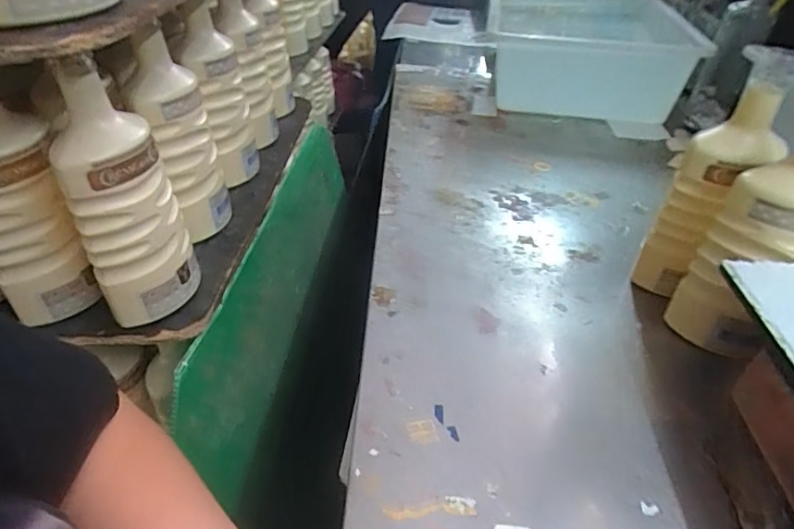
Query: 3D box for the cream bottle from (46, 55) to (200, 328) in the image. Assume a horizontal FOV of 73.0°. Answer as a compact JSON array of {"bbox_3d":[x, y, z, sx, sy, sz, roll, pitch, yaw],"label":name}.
[{"bbox_3d":[-0.230,-0.051,0.456,0.077,0.217,0.058,-12,40,-15],"label":"cream bottle"}]

